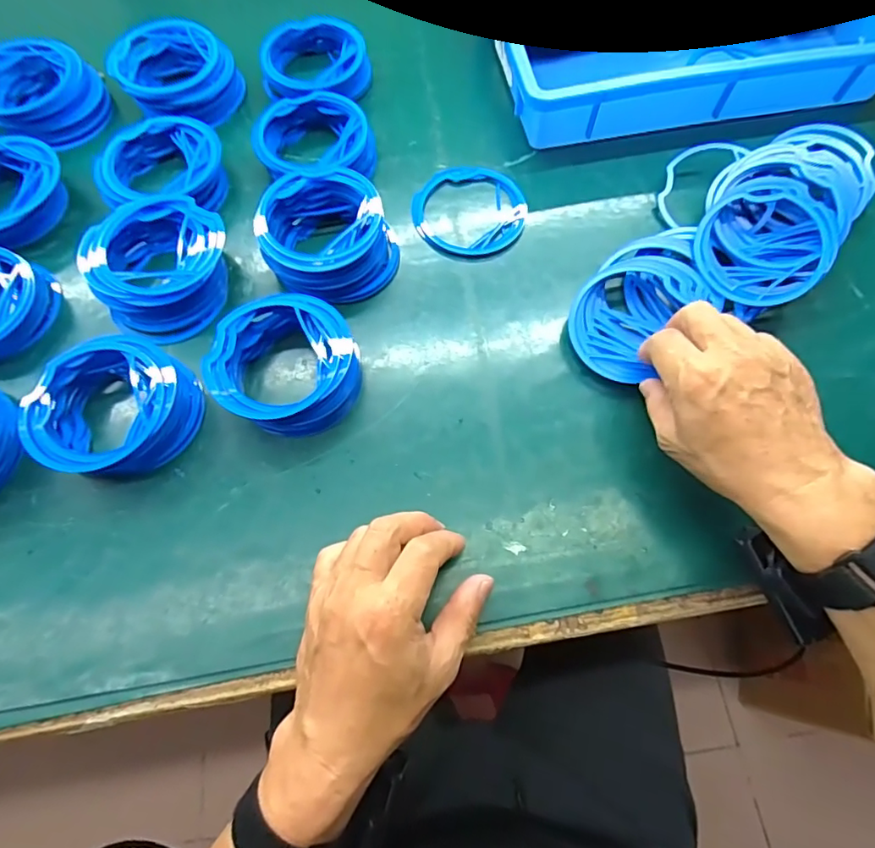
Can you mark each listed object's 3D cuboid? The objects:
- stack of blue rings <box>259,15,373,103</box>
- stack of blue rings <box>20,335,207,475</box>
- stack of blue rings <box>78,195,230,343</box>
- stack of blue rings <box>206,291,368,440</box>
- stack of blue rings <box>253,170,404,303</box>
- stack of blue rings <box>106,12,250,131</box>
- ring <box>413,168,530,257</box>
[{"bbox_3d":[-0.115,-0.341,0.495,0.098,0.037,0.096,-36,72,-13],"label":"stack of blue rings"},{"bbox_3d":[-0.230,-0.010,0.369,0.101,0.039,0.103,27,71,11],"label":"stack of blue rings"},{"bbox_3d":[-0.220,-0.126,0.413,0.103,0.040,0.109,39,73,14],"label":"stack of blue rings"},{"bbox_3d":[-0.109,-0.043,0.381,0.104,0.040,0.101,24,70,9],"label":"stack of blue rings"},{"bbox_3d":[-0.086,-0.148,0.414,0.103,0.047,0.105,-22,70,-8],"label":"stack of blue rings"},{"bbox_3d":[-0.243,-0.327,0.488,0.096,0.047,0.098,-42,74,-15],"label":"stack of blue rings"},{"bbox_3d":[0.029,-0.188,0.452,0.095,0.007,0.096,0,68,0],"label":"ring"}]

